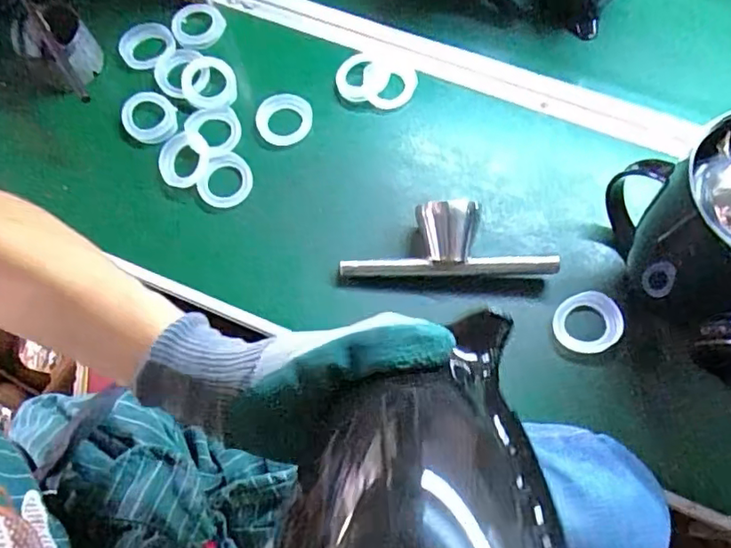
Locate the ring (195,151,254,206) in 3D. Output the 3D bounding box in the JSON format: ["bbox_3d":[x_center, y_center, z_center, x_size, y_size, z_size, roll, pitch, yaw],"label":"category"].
[{"bbox_3d":[-0.141,-0.094,0.605,0.050,0.016,0.056,19,79,1],"label":"ring"}]

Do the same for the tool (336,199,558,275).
[{"bbox_3d":[0.076,-0.035,0.550,0.200,0.049,0.065,1,69,1],"label":"tool"}]

